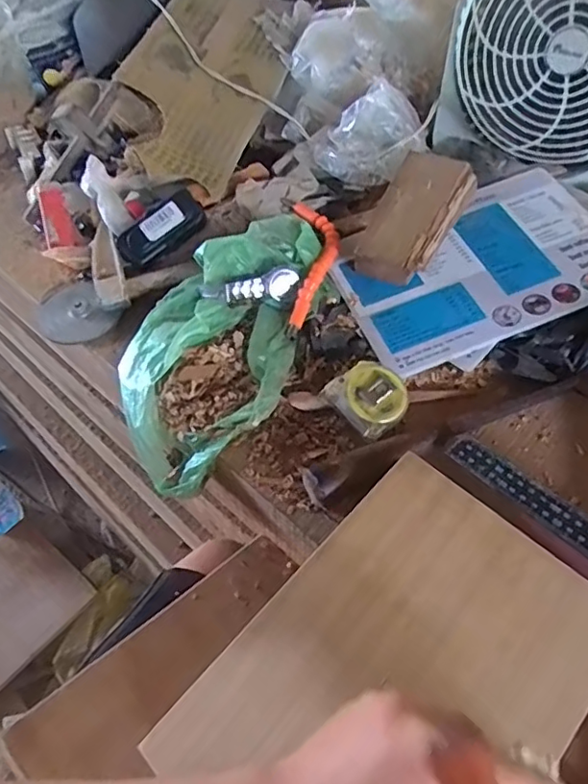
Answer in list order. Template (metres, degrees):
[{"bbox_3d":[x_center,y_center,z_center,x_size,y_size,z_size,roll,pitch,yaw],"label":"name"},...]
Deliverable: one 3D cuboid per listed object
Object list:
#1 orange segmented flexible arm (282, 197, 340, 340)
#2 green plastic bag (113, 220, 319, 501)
[{"bbox_3d":[0.021,-0.150,0.623,0.061,0.026,0.209,-1,50,-1],"label":"orange segmented flexible arm"},{"bbox_3d":[-0.077,-0.057,0.563,0.159,0.062,0.309,16,68,14],"label":"green plastic bag"}]

